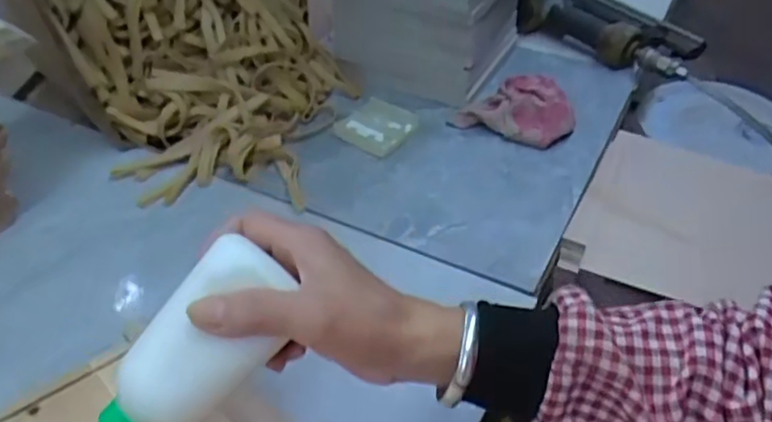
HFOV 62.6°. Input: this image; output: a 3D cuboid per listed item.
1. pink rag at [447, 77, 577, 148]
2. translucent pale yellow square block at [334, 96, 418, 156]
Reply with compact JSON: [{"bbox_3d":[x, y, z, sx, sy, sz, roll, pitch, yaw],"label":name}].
[{"bbox_3d":[0.150,-0.113,0.703,0.118,0.034,0.101,23,48,23],"label":"pink rag"},{"bbox_3d":[-0.010,-0.096,0.703,0.079,0.007,0.077,25,54,25],"label":"translucent pale yellow square block"}]

